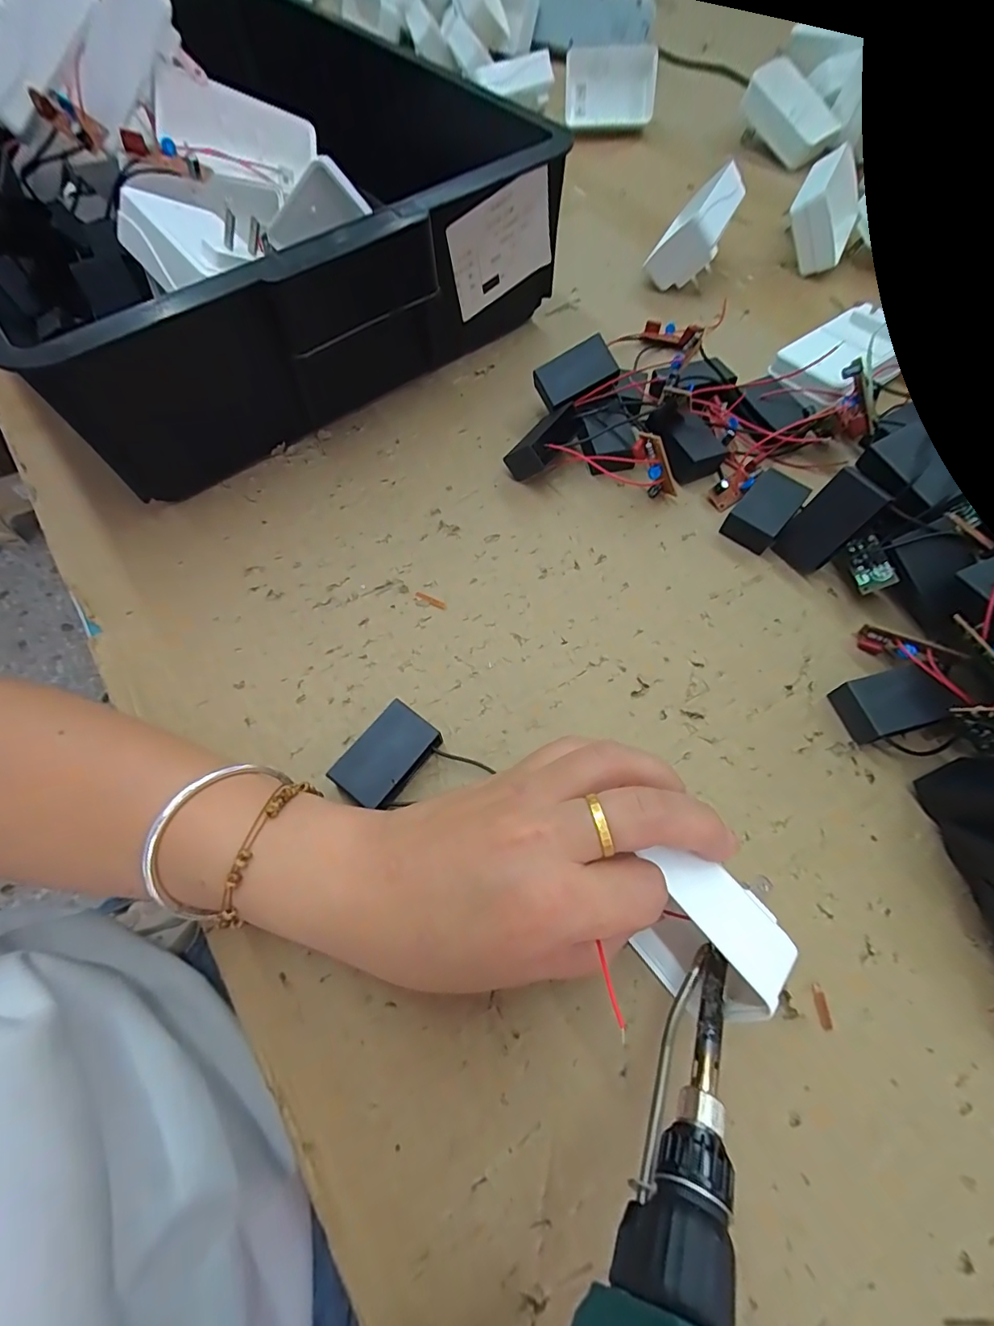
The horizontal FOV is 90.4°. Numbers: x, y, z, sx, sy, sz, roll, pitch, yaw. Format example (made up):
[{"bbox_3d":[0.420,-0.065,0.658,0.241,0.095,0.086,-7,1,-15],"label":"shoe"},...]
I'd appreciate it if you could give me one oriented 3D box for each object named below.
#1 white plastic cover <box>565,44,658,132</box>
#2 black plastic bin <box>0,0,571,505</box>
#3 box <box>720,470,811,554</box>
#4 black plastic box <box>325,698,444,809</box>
[{"bbox_3d":[0.115,-0.584,0.501,0.090,0.058,0.016,-1,36,4],"label":"white plastic cover"},{"bbox_3d":[-0.160,-0.286,0.330,0.318,0.128,0.277,-36,69,-15],"label":"black plastic bin"},{"bbox_3d":[0.160,-0.090,0.294,0.027,0.020,0.046,39,71,18],"label":"box"},{"bbox_3d":[-0.050,0.046,0.234,0.031,0.017,0.046,36,70,17],"label":"black plastic box"}]

